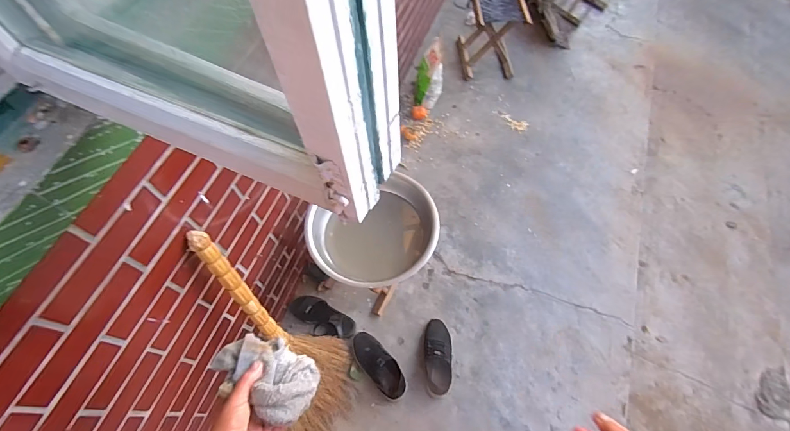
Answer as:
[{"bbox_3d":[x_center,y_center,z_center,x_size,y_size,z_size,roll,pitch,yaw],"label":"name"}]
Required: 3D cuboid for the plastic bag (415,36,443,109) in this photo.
[{"bbox_3d":[0.159,-0.654,1.773,0.129,0.255,0.196,2,61,4],"label":"plastic bag"}]

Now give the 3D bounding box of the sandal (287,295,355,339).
[{"bbox_3d":[-0.265,0.362,1.340,0.252,0.047,0.102,27,66,16],"label":"sandal"}]

